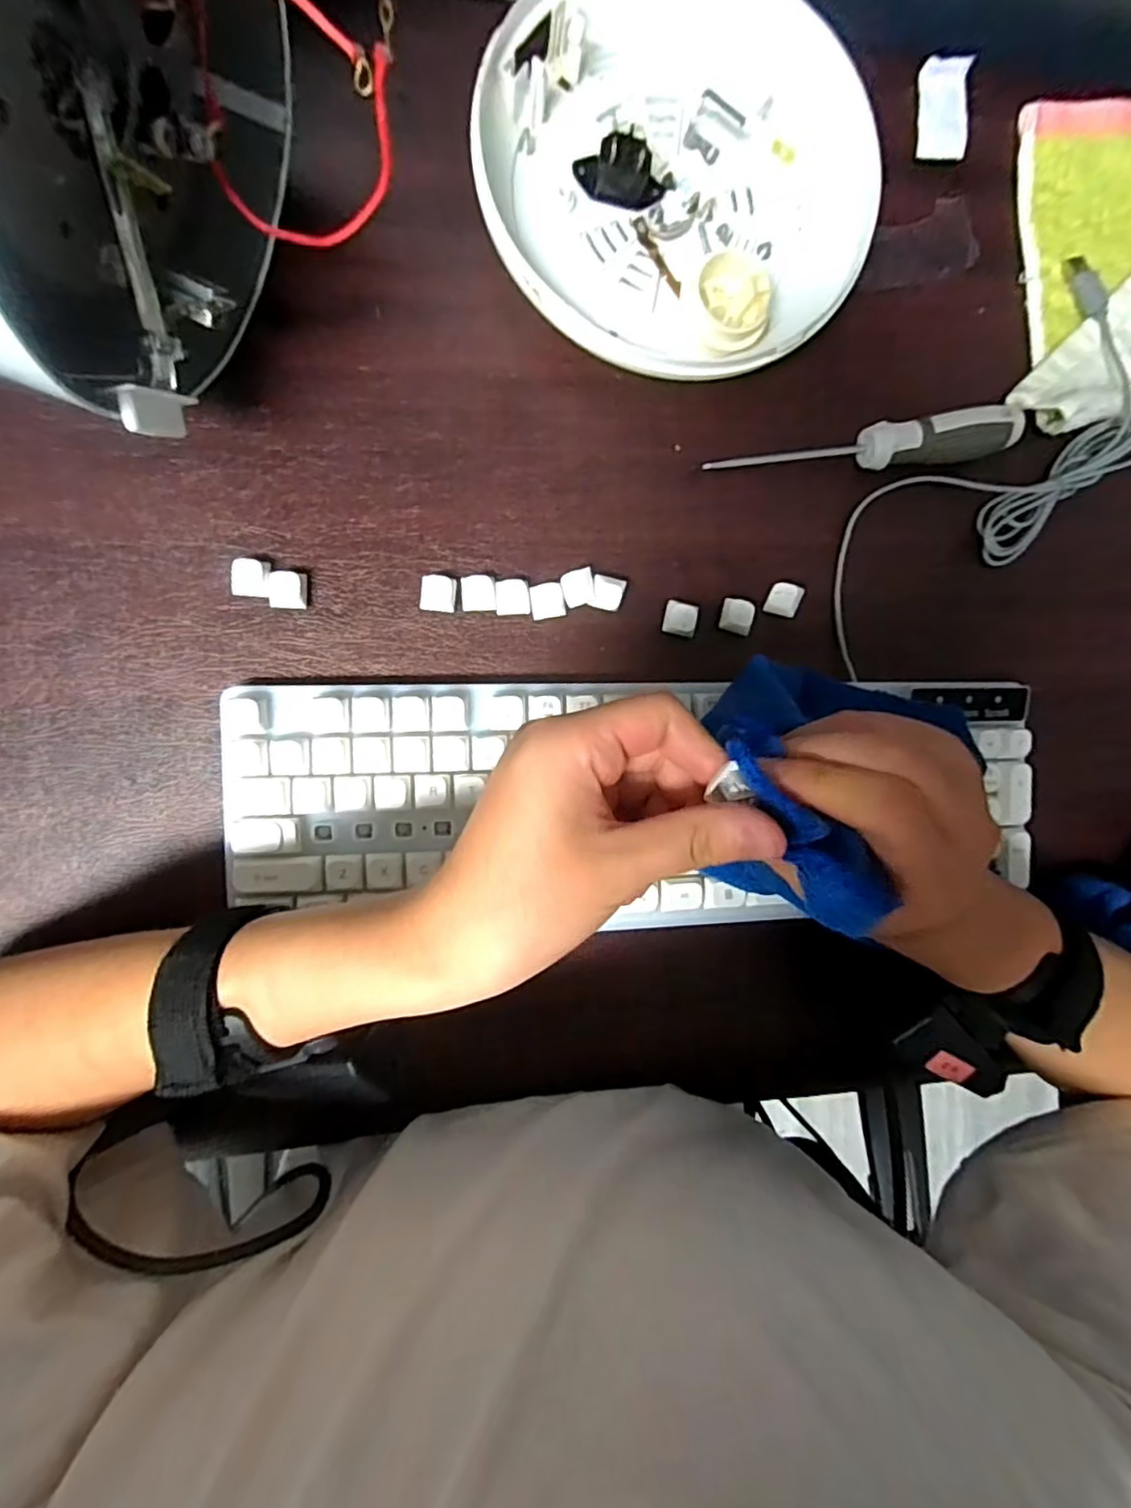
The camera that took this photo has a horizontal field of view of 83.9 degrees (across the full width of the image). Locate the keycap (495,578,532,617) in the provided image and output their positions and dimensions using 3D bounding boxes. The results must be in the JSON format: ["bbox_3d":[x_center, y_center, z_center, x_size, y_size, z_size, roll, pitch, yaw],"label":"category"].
[{"bbox_3d":[-0.028,-0.082,0.330,0.018,0.008,0.018,-6,92,-7],"label":"keycap"}]

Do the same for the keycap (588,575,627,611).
[{"bbox_3d":[0.022,-0.085,0.335,0.017,0.011,0.016,12,90,-7],"label":"keycap"}]

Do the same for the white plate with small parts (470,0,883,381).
[{"bbox_3d":[0.066,-0.299,0.328,0.215,0.034,0.192,-1,91,-7],"label":"white plate with small parts"}]

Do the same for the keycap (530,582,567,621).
[{"bbox_3d":[-0.010,-0.081,0.333,0.018,0.006,0.018,-11,92,-7],"label":"keycap"}]

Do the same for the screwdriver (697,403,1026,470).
[{"bbox_3d":[0.165,-0.169,0.348,0.170,0.028,0.023,-8,92,-7],"label":"screwdriver"}]

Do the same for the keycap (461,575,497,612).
[{"bbox_3d":[-0.045,-0.084,0.328,0.018,0.007,0.018,-5,92,-7],"label":"keycap"}]

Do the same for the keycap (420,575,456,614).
[{"bbox_3d":[-0.066,-0.083,0.326,0.018,0.008,0.017,3,91,-7],"label":"keycap"}]

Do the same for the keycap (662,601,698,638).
[{"bbox_3d":[0.063,-0.074,0.343,0.018,0.008,0.017,13,90,-7],"label":"keycap"}]

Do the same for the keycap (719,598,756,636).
[{"bbox_3d":[0.094,-0.075,0.347,0.017,0.011,0.018,18,89,-7],"label":"keycap"}]

